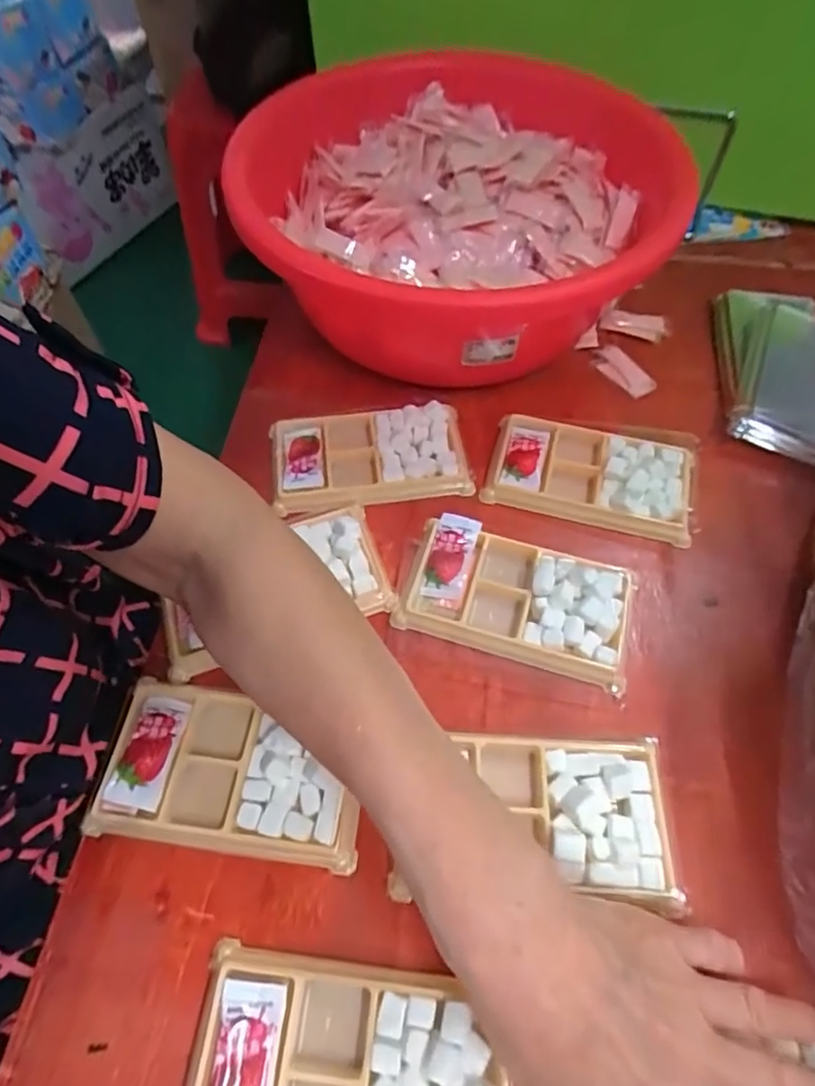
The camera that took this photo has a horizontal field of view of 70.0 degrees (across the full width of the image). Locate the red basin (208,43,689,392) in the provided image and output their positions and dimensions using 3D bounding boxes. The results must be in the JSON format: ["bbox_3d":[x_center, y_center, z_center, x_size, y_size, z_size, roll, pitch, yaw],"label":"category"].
[{"bbox_3d":[0.029,-0.239,0.448,0.281,0.123,0.283,0,59,1],"label":"red basin"}]

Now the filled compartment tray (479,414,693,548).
[{"bbox_3d":[0.126,-0.048,0.406,0.136,0.022,0.072,14,60,9],"label":"filled compartment tray"}]

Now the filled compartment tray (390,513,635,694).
[{"bbox_3d":[0.066,0.032,0.355,0.131,0.019,0.076,16,61,10],"label":"filled compartment tray"}]

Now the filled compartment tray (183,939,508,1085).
[{"bbox_3d":[-0.025,0.221,0.239,0.134,0.017,0.075,7,59,5],"label":"filled compartment tray"}]

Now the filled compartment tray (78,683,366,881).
[{"bbox_3d":[-0.089,0.118,0.302,0.132,0.017,0.075,7,59,5],"label":"filled compartment tray"}]

